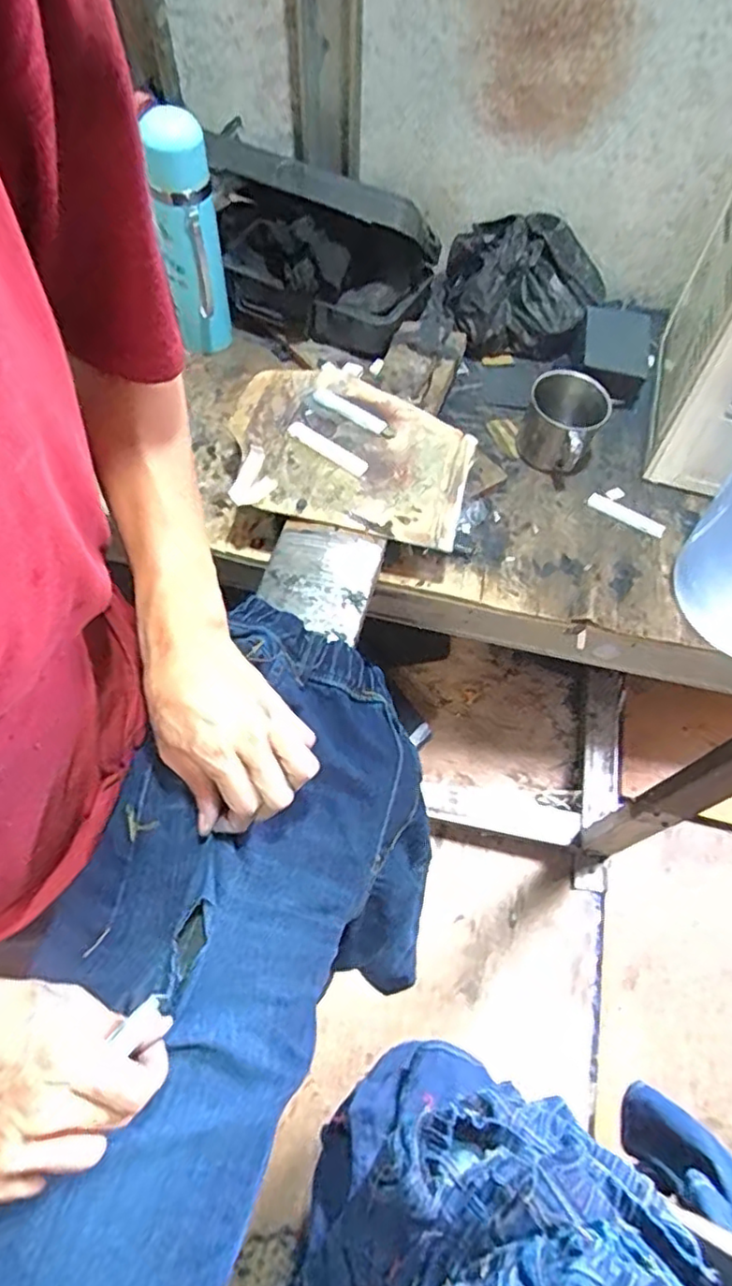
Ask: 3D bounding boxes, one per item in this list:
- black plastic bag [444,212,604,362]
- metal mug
[{"bbox_3d":[0.193,-0.428,0.772,0.181,0.113,0.138,-4,60,-5],"label":"black plastic bag"},{"bbox_3d":[0.211,-0.237,0.696,0.083,0.071,0.088,1,60,-2],"label":"metal mug"}]

